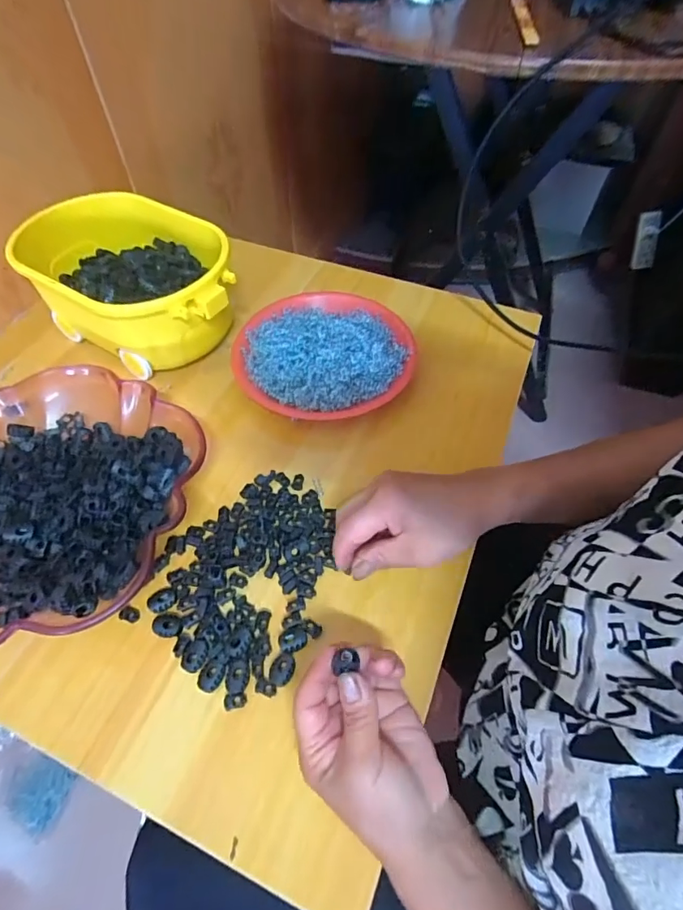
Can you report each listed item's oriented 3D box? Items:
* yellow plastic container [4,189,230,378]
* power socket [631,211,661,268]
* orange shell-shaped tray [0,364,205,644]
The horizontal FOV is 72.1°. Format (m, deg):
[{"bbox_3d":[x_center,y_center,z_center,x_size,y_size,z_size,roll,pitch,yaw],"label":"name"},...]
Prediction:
[{"bbox_3d":[-0.229,-0.193,0.522,0.248,0.092,0.162,30,61,18],"label":"yellow plastic container"},{"bbox_3d":[0.742,-0.520,1.144,0.047,0.134,0.029,0,44,19],"label":"power socket"},{"bbox_3d":[-0.254,0.028,0.402,0.261,0.050,0.262,1,56,-1],"label":"orange shell-shaped tray"}]

